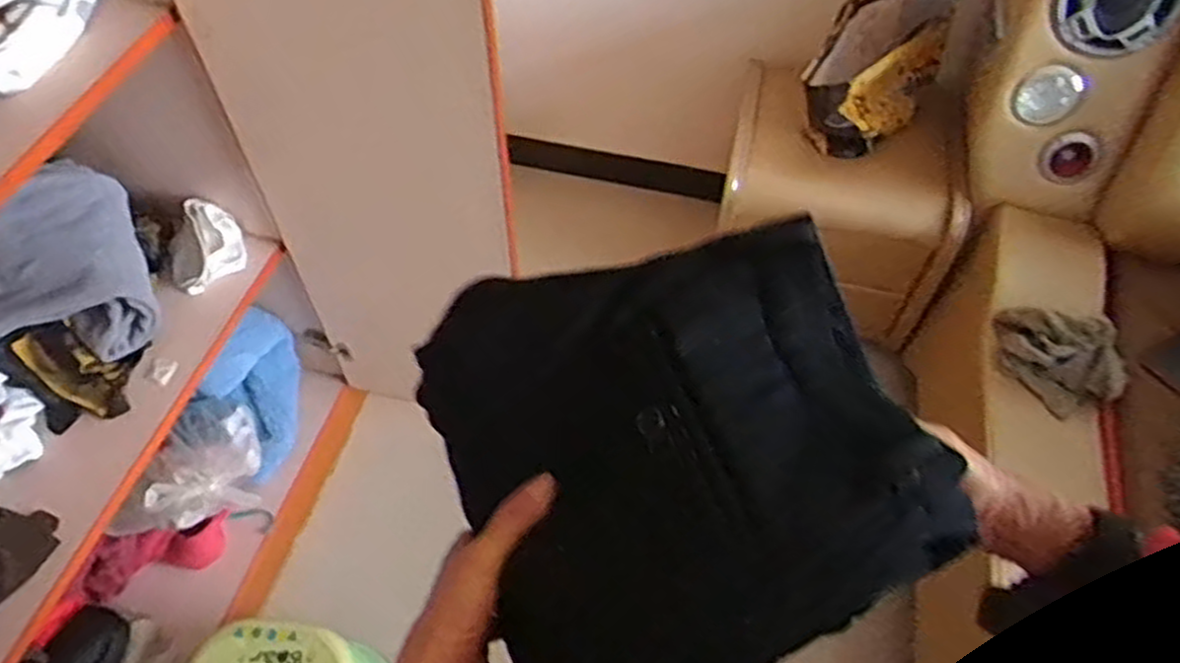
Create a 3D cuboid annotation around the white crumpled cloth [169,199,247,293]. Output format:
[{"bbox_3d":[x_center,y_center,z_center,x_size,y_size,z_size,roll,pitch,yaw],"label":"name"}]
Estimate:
[{"bbox_3d":[-0.642,-0.141,1.286,0.133,0.070,0.124,-31,61,-21],"label":"white crumpled cloth"}]

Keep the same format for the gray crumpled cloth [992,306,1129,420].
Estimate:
[{"bbox_3d":[0.827,0.040,1.371,0.220,0.101,0.134,36,61,22],"label":"gray crumpled cloth"}]

